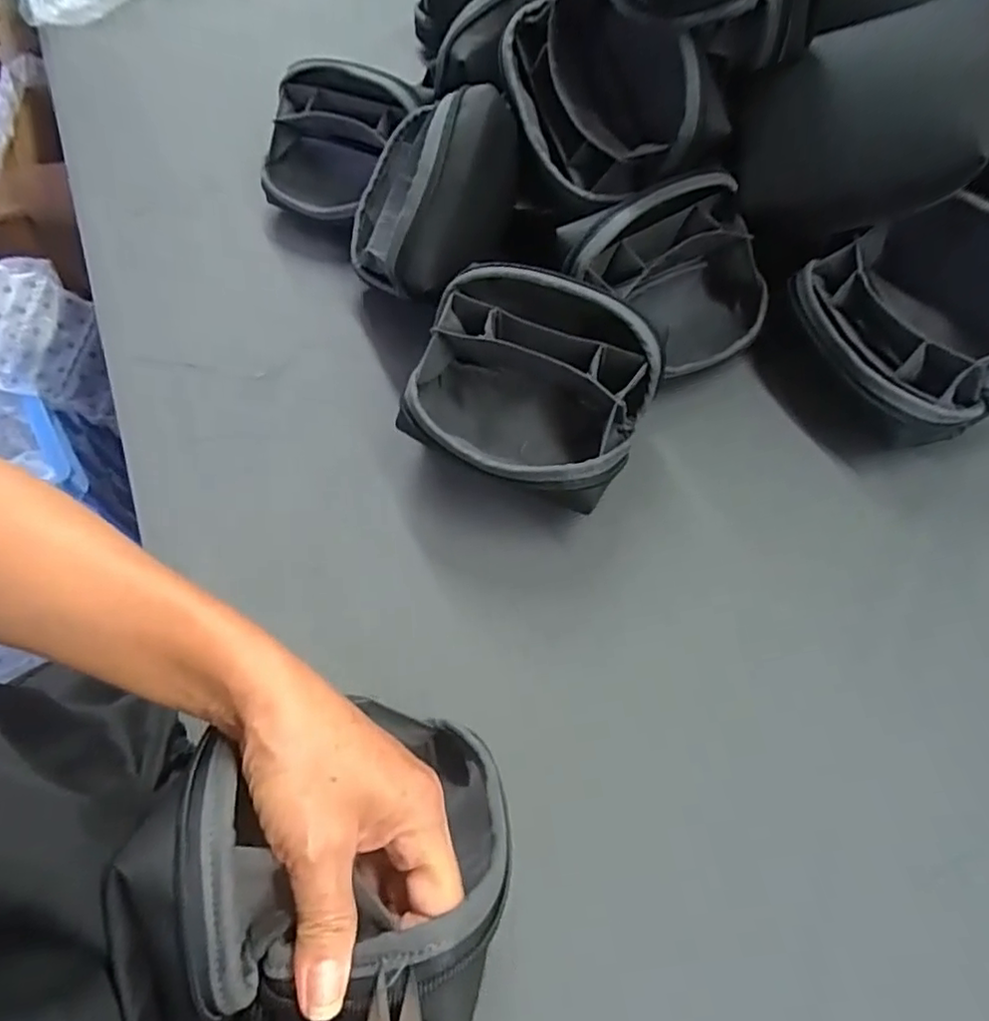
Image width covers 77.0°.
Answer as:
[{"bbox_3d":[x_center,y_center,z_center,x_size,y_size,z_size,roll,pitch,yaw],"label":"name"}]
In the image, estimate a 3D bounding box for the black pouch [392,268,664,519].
[{"bbox_3d":[0.021,-0.082,0.440,0.160,0.083,0.136,24,64,15],"label":"black pouch"}]

